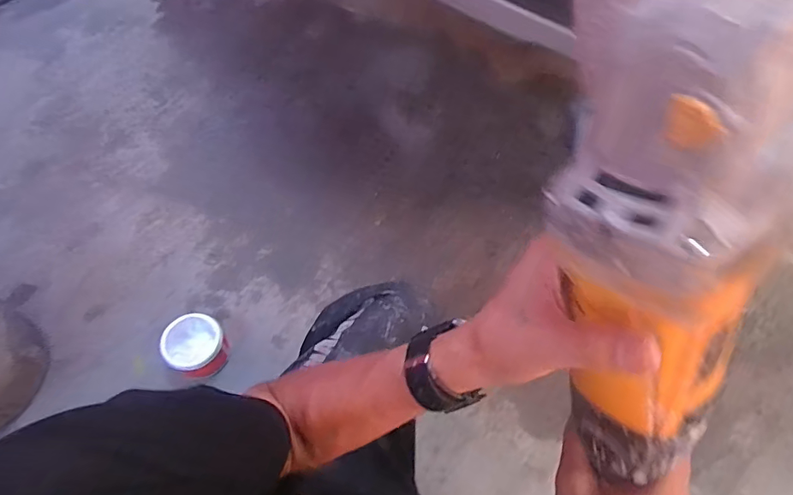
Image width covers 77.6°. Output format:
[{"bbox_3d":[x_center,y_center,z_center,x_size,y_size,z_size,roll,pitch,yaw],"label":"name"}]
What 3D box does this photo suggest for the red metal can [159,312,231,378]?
[{"bbox_3d":[-0.377,0.187,0.936,0.110,0.078,0.106,1,63,-2],"label":"red metal can"}]

